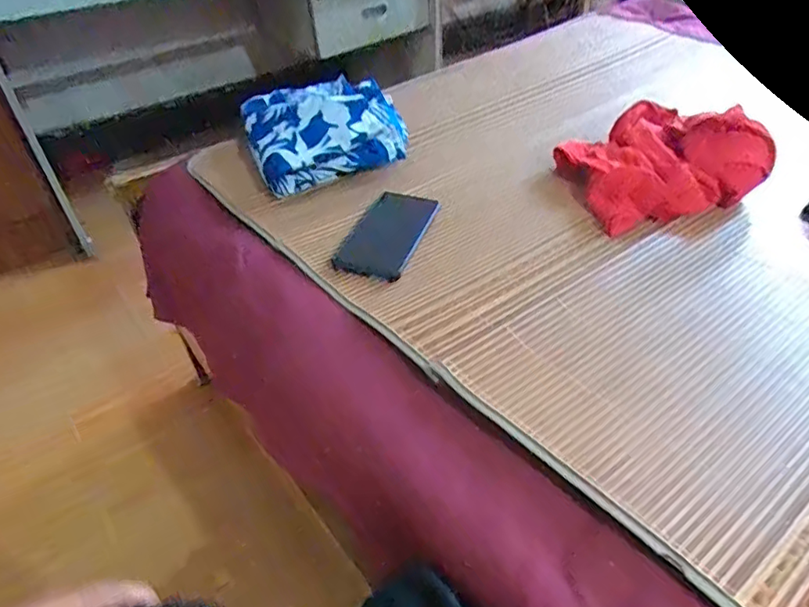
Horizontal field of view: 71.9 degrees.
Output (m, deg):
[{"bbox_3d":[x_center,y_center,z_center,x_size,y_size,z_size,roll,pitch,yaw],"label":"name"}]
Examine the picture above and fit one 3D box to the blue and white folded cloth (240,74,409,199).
[{"bbox_3d":[-0.107,-0.239,0.770,0.210,0.085,0.172,-18,41,-15],"label":"blue and white folded cloth"}]

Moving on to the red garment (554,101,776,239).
[{"bbox_3d":[0.301,-0.182,0.681,0.203,0.079,0.191,-12,40,-9],"label":"red garment"}]

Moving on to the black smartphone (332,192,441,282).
[{"bbox_3d":[-0.019,-0.085,0.644,0.082,0.009,0.169,10,42,17],"label":"black smartphone"}]

